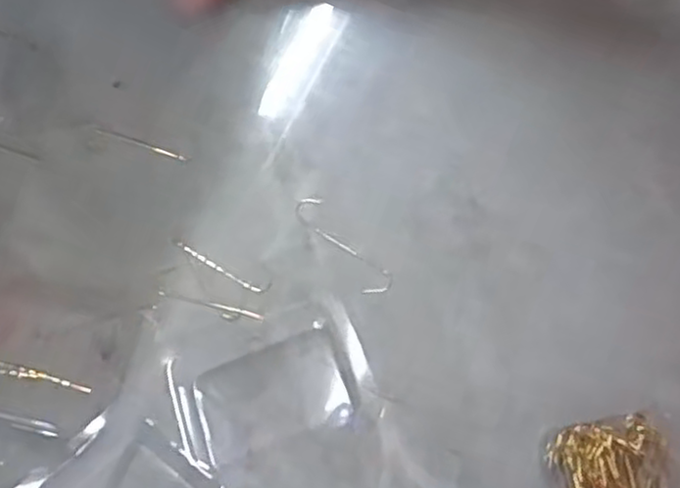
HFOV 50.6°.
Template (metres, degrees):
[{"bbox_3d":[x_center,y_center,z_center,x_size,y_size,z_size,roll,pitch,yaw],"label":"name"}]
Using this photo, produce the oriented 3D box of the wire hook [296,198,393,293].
[{"bbox_3d":[0.001,0.000,0.360,0.016,0.004,0.064,-39,76,-10],"label":"wire hook"}]

